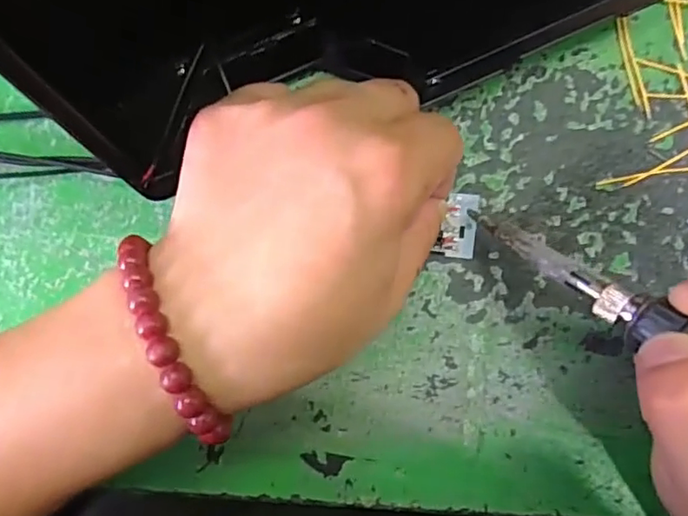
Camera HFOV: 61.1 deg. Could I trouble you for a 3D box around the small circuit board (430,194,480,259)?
[{"bbox_3d":[0.046,-0.013,0.228,0.013,0.004,0.025,10,93,1],"label":"small circuit board"}]

